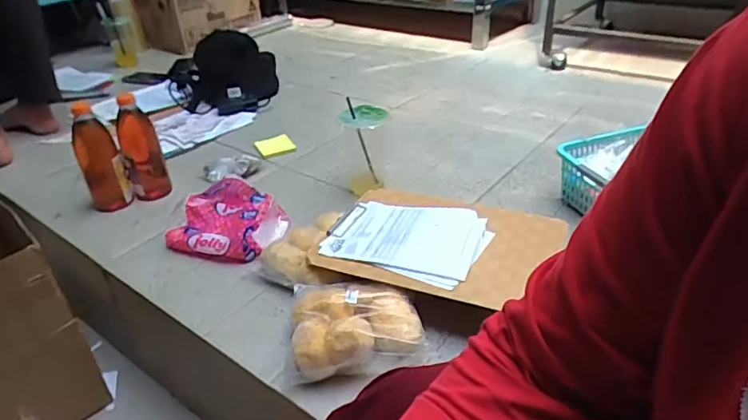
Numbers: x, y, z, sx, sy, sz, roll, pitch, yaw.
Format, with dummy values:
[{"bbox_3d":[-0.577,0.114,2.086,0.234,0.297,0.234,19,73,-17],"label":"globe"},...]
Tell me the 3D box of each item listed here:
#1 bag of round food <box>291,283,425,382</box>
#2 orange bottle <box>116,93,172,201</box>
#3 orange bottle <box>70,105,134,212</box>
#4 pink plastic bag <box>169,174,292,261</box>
[{"bbox_3d":[-0.023,0.142,0.652,0.154,0.070,0.138,-6,32,-4],"label":"bag of round food"},{"bbox_3d":[-0.440,-0.127,0.964,0.067,0.179,0.081,-18,34,-21],"label":"orange bottle"},{"bbox_3d":[-0.490,-0.096,0.923,0.071,0.189,0.063,-19,35,-23],"label":"orange bottle"},{"bbox_3d":[-0.239,0.011,0.854,0.166,0.083,0.137,10,34,20],"label":"pink plastic bag"}]

